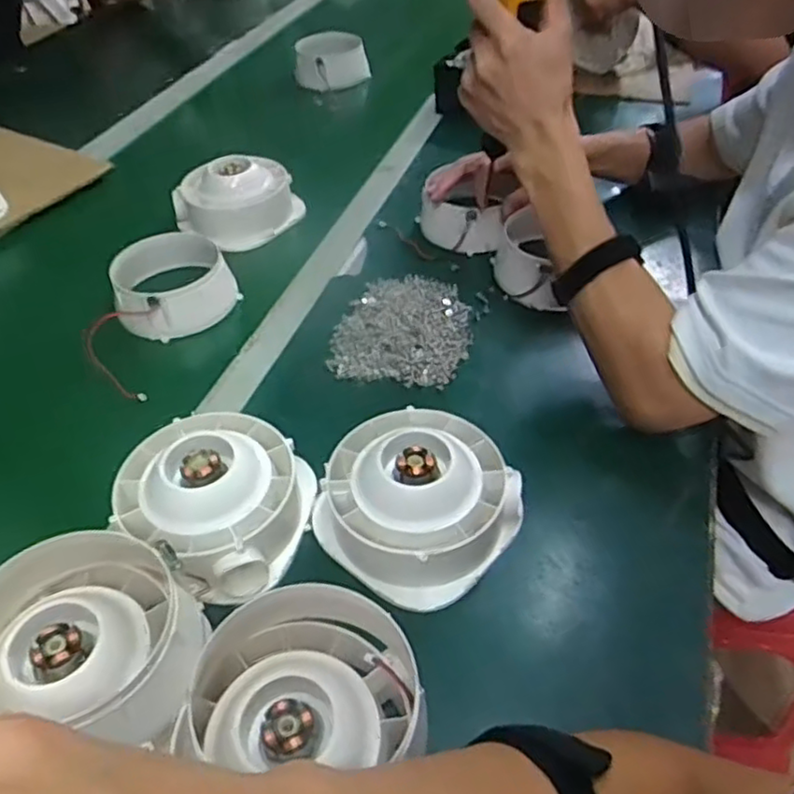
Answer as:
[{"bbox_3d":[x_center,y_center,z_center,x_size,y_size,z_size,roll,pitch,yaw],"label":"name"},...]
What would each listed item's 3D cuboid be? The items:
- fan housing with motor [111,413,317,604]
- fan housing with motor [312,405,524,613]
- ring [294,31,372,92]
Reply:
[{"bbox_3d":[-0.137,0.073,0.494,0.131,0.068,0.132,-2,47,2],"label":"fan housing with motor"},{"bbox_3d":[0.014,0.069,0.490,0.129,0.065,0.131,-2,47,2],"label":"fan housing with motor"},{"bbox_3d":[-0.114,-0.570,1.130,0.116,0.069,0.092,-25,50,-19],"label":"ring"}]

